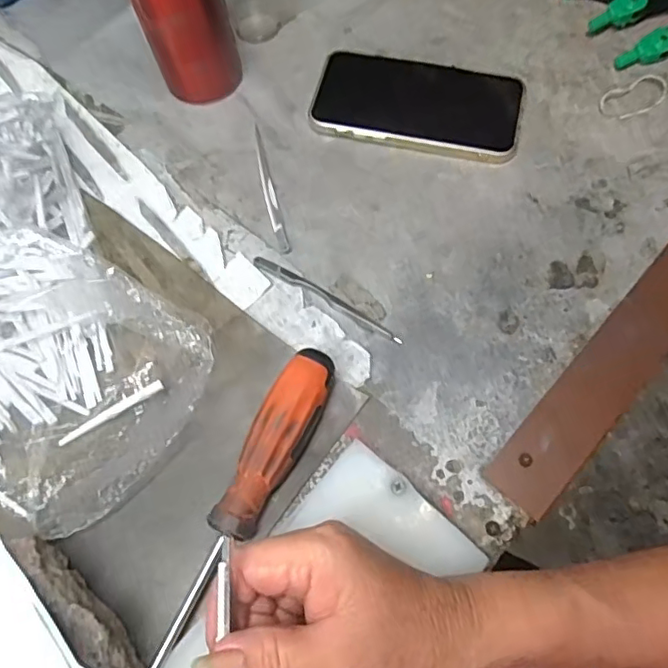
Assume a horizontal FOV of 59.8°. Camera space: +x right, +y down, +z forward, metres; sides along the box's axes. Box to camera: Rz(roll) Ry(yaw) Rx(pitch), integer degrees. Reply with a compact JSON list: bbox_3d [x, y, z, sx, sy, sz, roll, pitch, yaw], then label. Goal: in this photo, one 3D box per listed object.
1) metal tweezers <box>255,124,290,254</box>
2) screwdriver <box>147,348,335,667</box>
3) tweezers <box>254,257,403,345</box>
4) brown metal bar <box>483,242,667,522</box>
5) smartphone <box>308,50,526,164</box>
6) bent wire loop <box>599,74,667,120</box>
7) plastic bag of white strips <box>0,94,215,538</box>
[{"bbox_3d":[-0.046,-0.103,0.404,0.008,0.004,0.108,-14,68,-3],"label":"metal tweezers"},{"bbox_3d":[-0.052,0.098,0.306,0.028,0.032,0.195,25,71,12],"label":"screwdriver"},{"bbox_3d":[-0.004,-0.023,0.369,0.109,0.004,0.008,30,72,13],"label":"tweezers"},{"bbox_3d":[0.183,0.001,0.349,0.040,0.004,0.253,40,75,16],"label":"brown metal bar"},{"bbox_3d":[0.061,-0.169,0.423,0.147,0.010,0.086,12,69,7],"label":"smartphone"},{"bbox_3d":[0.216,-0.170,0.417,0.054,0.004,0.026,-25,75,-4],"label":"bent wire loop"},{"bbox_3d":[-0.197,-0.022,0.348,0.178,0.053,0.280,-35,71,-11],"label":"plastic bag of white strips"}]

